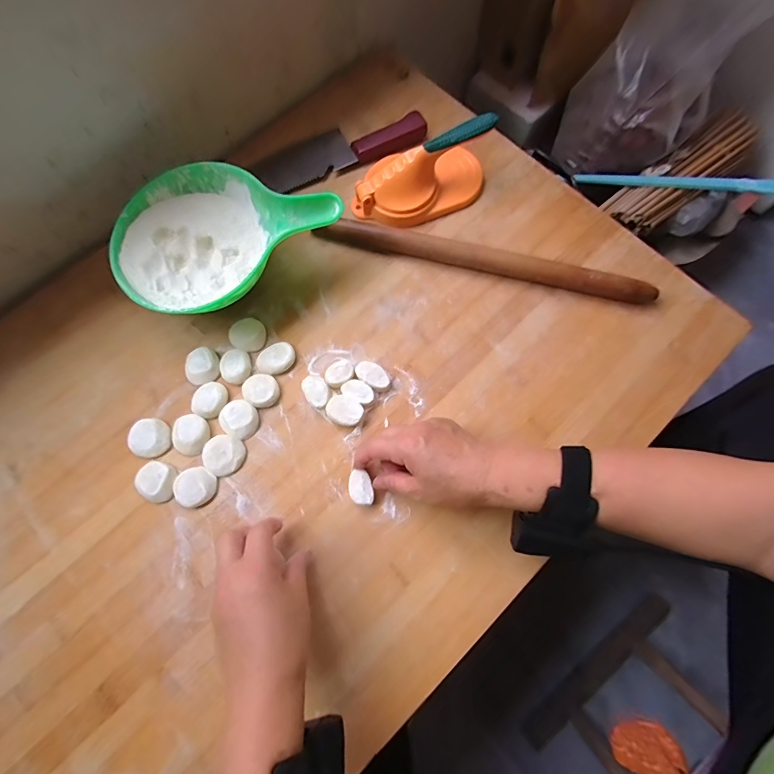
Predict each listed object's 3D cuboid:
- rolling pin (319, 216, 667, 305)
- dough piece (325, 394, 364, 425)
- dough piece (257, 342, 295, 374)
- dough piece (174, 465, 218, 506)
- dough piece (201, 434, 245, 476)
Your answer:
[{"bbox_3d":[0.106,-0.144,0.455,0.375,0.025,0.021,15,76,4],"label":"rolling pin"},{"bbox_3d":[-0.043,0.025,0.416,0.038,0.016,0.028,21,77,6],"label":"dough piece"},{"bbox_3d":[-0.120,-0.031,0.435,0.040,0.008,0.032,-41,79,-9],"label":"dough piece"},{"bbox_3d":[-0.190,0.099,0.397,0.038,0.012,0.036,-42,79,-10],"label":"dough piece"},{"bbox_3d":[-0.167,0.069,0.407,0.040,0.009,0.039,0,75,0],"label":"dough piece"}]

